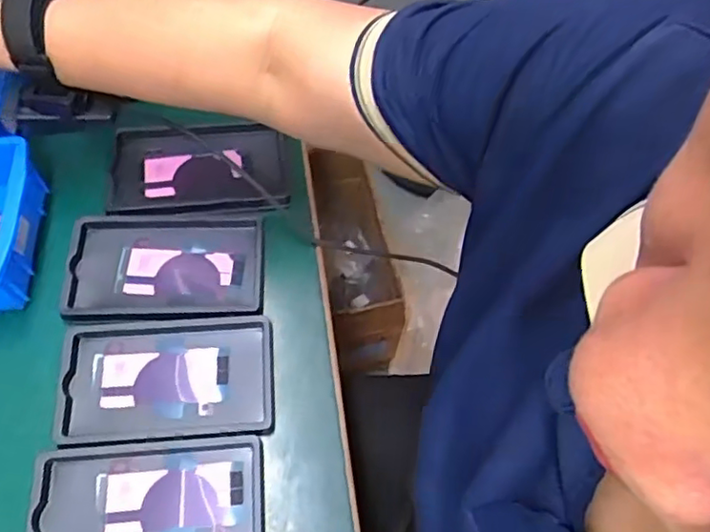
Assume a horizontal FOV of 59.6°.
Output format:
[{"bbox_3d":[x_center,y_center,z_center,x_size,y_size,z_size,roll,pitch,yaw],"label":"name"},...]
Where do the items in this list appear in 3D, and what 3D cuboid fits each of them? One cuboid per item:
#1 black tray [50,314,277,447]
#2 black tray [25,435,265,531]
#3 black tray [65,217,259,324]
[{"bbox_3d":[-0.145,0.087,0.484,0.158,0.015,0.093,-2,65,-3],"label":"black tray"},{"bbox_3d":[-0.146,0.173,0.440,0.158,0.018,0.092,-3,65,-3],"label":"black tray"},{"bbox_3d":[-0.159,0.000,0.525,0.159,0.016,0.098,-2,65,-3],"label":"black tray"}]

